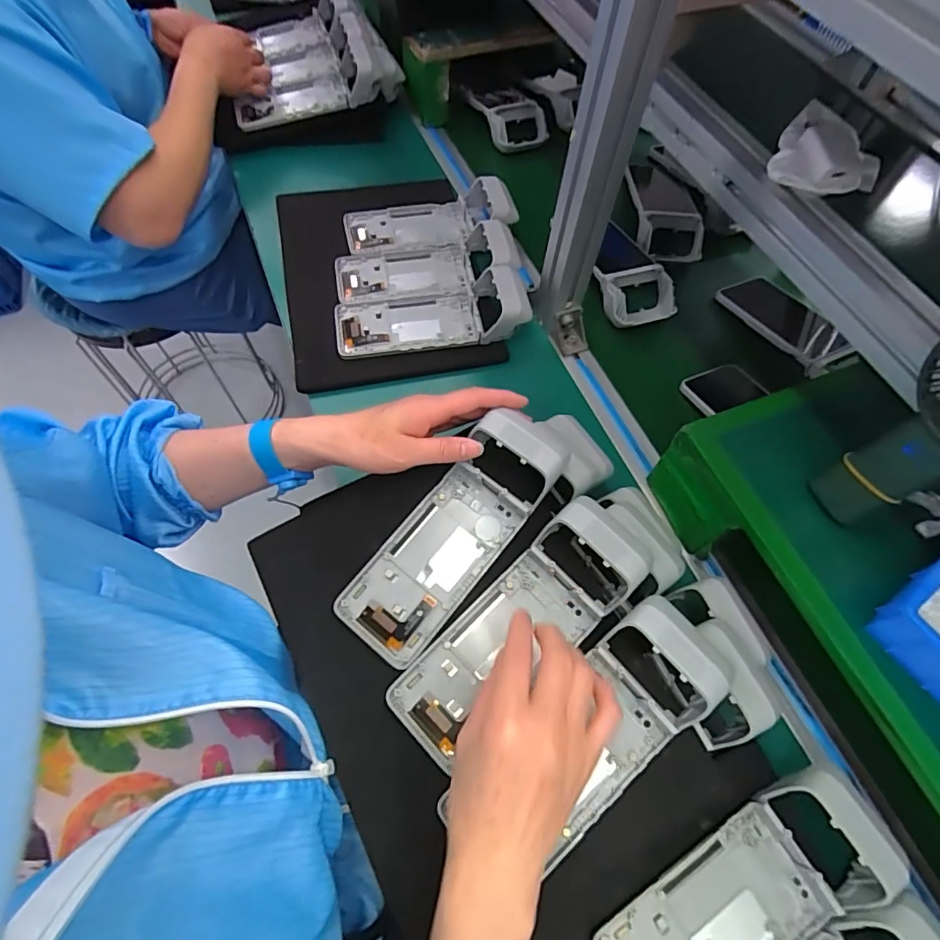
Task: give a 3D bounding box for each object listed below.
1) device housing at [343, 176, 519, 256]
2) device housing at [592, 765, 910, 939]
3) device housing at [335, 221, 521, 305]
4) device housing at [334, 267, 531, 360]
[{"bbox_3d":[-0.052,-0.341,0.689,0.230,0.046,0.095,-7,65,-7],"label":"device housing"},{"bbox_3d":[0.199,0.312,0.364,0.219,0.050,0.084,-28,69,-16],"label":"device housing"},{"bbox_3d":[-0.051,-0.261,0.646,0.235,0.045,0.092,-11,65,-9],"label":"device housing"},{"bbox_3d":[-0.046,-0.187,0.612,0.224,0.050,0.077,-8,65,-8],"label":"device housing"}]

